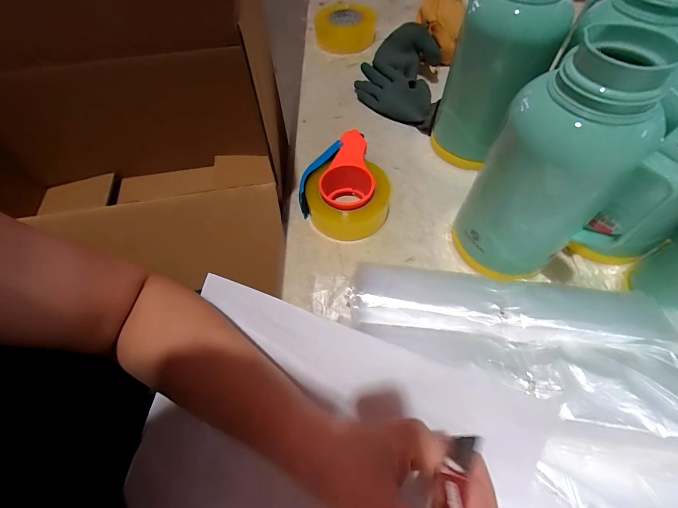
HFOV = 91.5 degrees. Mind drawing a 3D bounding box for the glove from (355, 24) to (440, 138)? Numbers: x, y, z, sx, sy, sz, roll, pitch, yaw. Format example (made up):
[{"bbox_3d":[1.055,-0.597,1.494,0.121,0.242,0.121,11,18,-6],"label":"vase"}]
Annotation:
[{"bbox_3d":[0.112,-0.338,0.633,0.154,0.067,0.233,9,59,8],"label":"glove"}]

